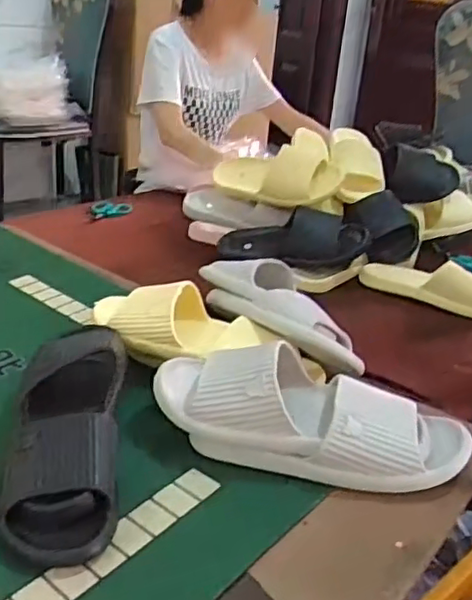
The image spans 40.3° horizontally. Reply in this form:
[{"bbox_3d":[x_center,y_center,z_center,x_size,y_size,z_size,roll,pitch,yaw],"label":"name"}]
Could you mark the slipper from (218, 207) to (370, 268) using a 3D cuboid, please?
[{"bbox_3d":[0.095,-0.108,1.119,0.263,0.089,0.067,-2,21,21],"label":"slipper"}]

